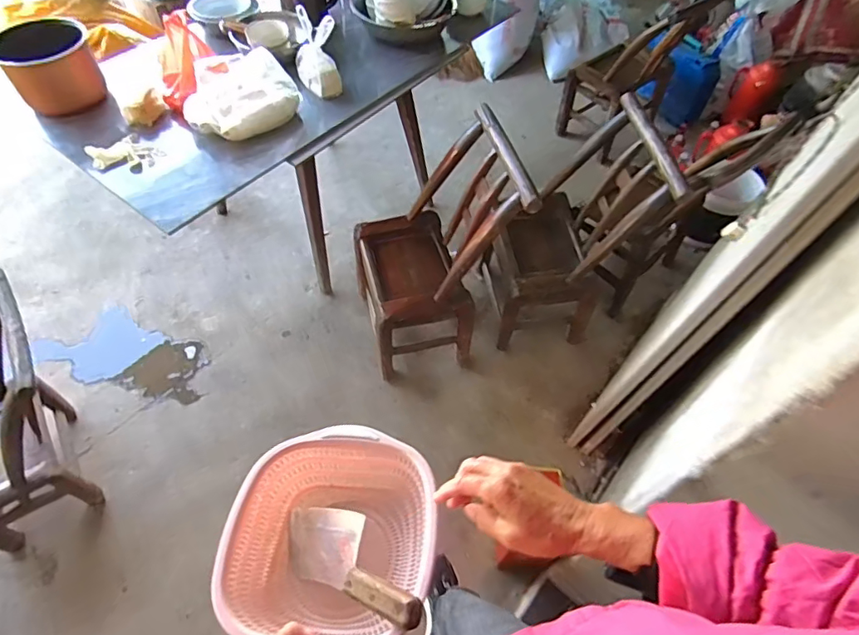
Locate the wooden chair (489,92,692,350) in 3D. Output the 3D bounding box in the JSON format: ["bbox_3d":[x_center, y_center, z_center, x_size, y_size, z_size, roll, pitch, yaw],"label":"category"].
[{"bbox_3d":[0.421,-0.268,1.631,0.373,0.707,0.425,-4,55,-5],"label":"wooden chair"}]

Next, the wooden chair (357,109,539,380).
[{"bbox_3d":[0.009,-0.200,1.536,0.418,0.675,0.455,-12,56,-10],"label":"wooden chair"}]

